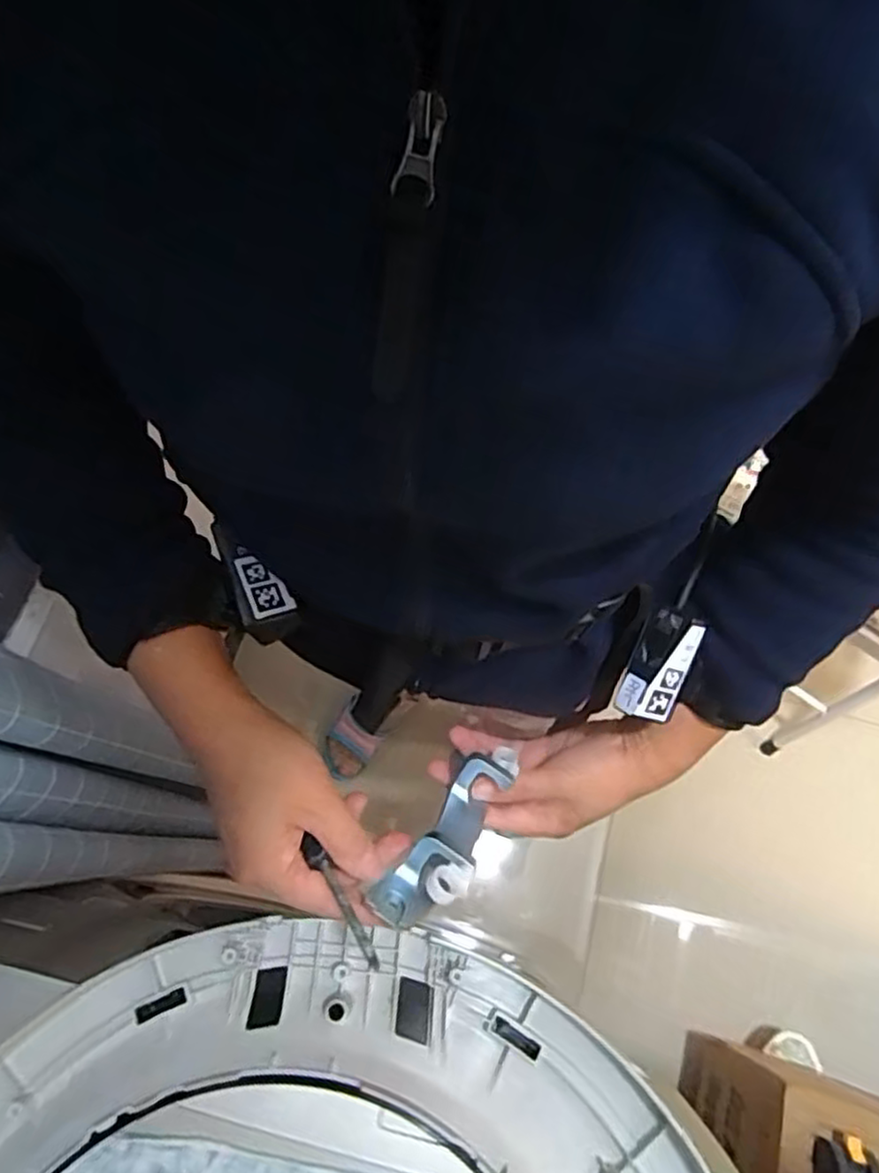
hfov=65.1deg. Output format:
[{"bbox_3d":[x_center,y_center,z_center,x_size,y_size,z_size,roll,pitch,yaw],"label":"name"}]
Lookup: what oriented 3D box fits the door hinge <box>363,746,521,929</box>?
[{"bbox_3d":[0.005,0.146,0.401,0.039,0.113,0.053,31,107,10],"label":"door hinge"}]

